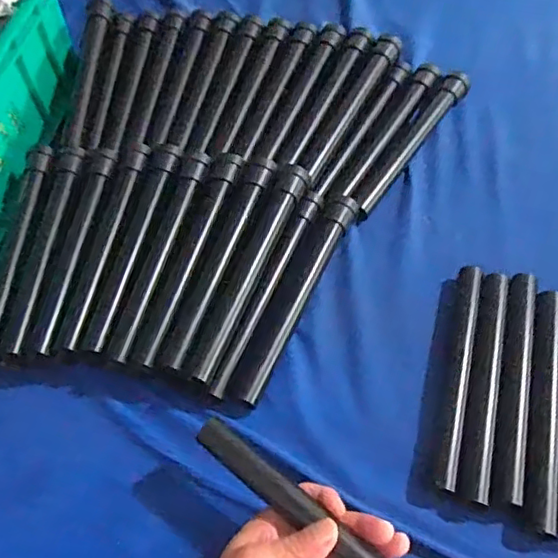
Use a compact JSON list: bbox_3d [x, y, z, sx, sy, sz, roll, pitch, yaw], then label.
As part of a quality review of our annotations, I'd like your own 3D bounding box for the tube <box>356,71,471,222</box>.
[{"bbox_3d":[0.156,-0.160,0.674,0.030,0.023,0.250,28,63,21],"label":"tube"}]

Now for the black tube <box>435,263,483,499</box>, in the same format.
[{"bbox_3d":[0.161,0.079,0.518,0.019,0.015,0.215,12,58,12],"label":"black tube"}]

